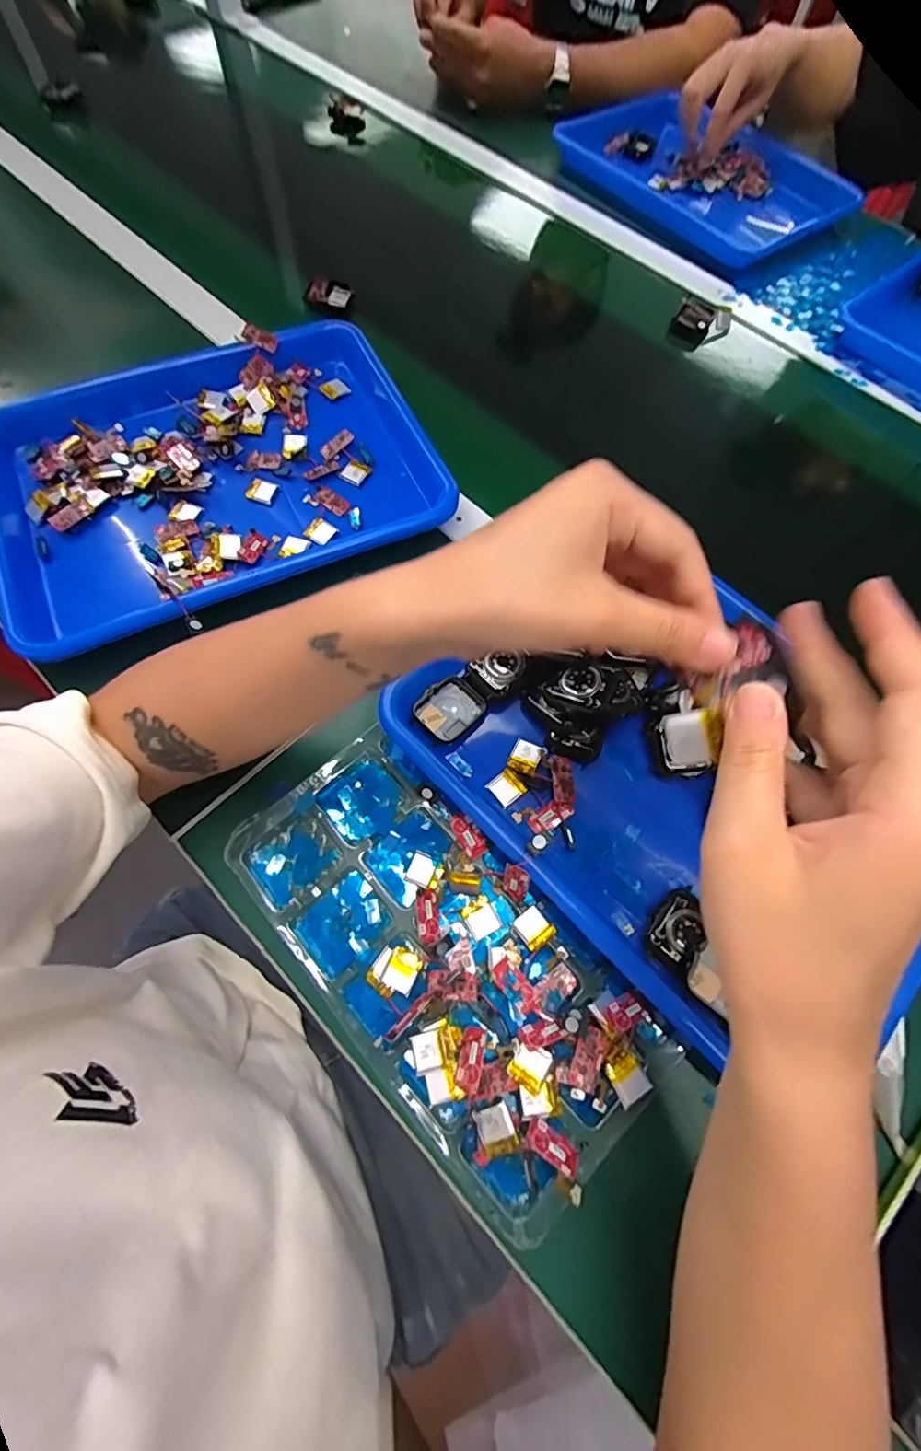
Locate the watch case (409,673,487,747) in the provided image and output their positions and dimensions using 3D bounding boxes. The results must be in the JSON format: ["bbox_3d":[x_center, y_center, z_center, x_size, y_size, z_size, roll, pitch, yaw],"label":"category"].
[{"bbox_3d":[-0.007,-0.010,0.337,0.037,0.012,0.045,40,72,13],"label":"watch case"}]

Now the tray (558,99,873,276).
[{"bbox_3d":[0.304,-0.693,0.652,0.234,0.034,0.328,-39,75,-16],"label":"tray"}]

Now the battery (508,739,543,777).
[{"bbox_3d":[0.041,0.020,0.326,0.018,0.006,0.020,25,69,7],"label":"battery"}]

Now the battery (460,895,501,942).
[{"bbox_3d":[0.012,0.113,0.302,0.017,0.004,0.021,-28,72,-13],"label":"battery"}]

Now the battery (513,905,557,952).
[{"bbox_3d":[0.042,0.117,0.299,0.019,0.008,0.020,-35,74,-15],"label":"battery"}]

